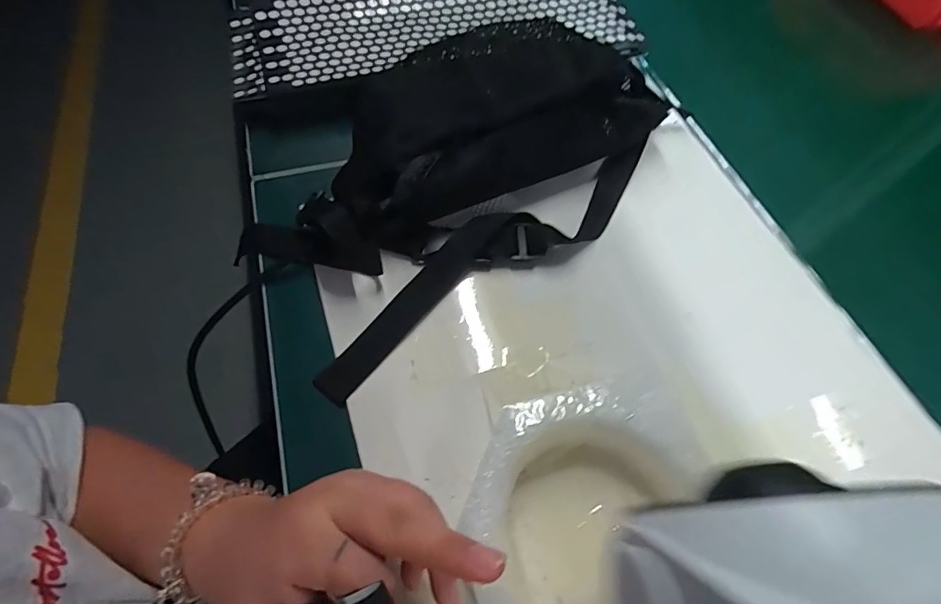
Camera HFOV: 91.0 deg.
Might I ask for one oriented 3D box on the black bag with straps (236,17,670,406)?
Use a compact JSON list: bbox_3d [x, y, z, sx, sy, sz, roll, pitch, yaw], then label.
[{"bbox_3d":[-0.013,-0.113,0.351,0.322,0.063,0.206,-33,66,-18],"label":"black bag with straps"}]

